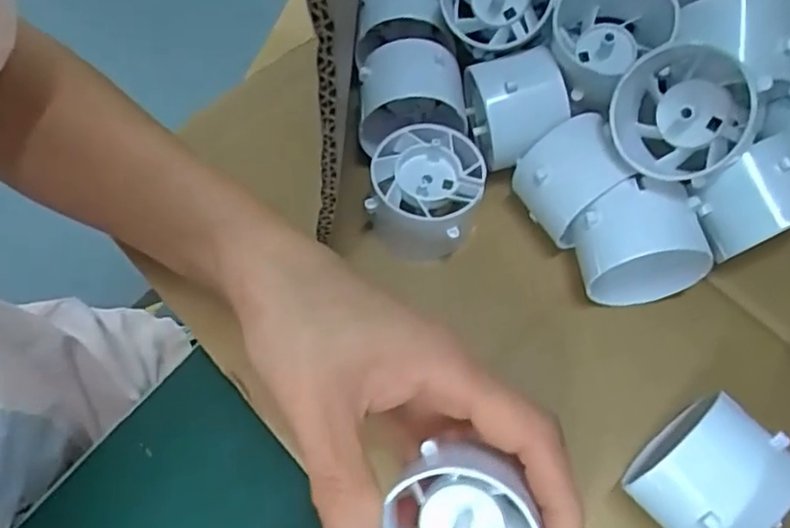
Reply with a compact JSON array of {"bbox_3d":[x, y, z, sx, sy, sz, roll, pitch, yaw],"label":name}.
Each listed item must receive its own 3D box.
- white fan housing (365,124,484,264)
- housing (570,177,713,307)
[{"bbox_3d":[0.013,-0.031,0.283,0.046,0.036,0.050,-1,62,2],"label":"white fan housing"},{"bbox_3d":[0.099,-0.007,0.265,0.051,0.049,0.035,-6,61,0],"label":"housing"}]

